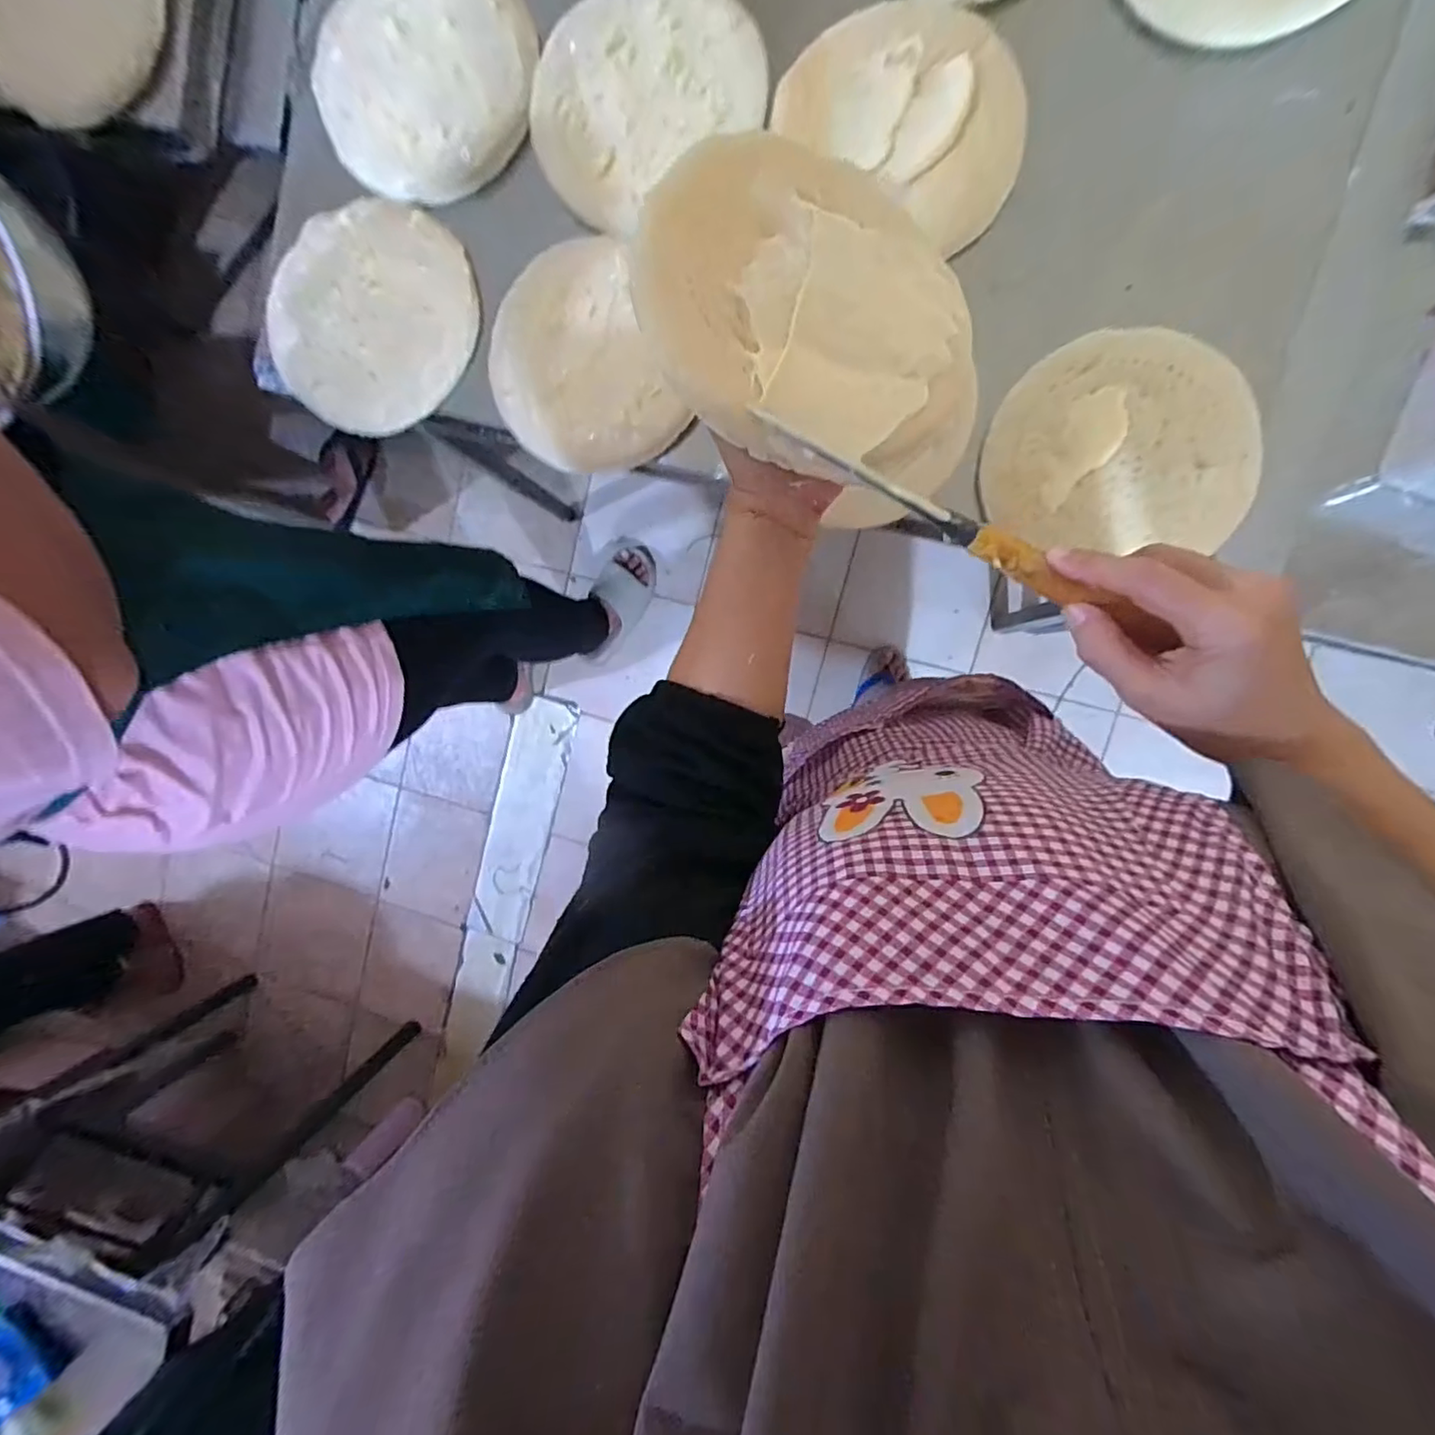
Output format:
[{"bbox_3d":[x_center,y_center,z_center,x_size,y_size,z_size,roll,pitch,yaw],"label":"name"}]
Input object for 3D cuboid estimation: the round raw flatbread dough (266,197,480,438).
[{"bbox_3d":[-0.321,-0.371,0.557,0.193,0.007,0.196,1,95,6],"label":"round raw flatbread dough"}]

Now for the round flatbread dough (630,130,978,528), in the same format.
[{"bbox_3d":[0.059,-0.219,0.334,0.211,0.020,0.186,45,73,-2],"label":"round flatbread dough"}]

